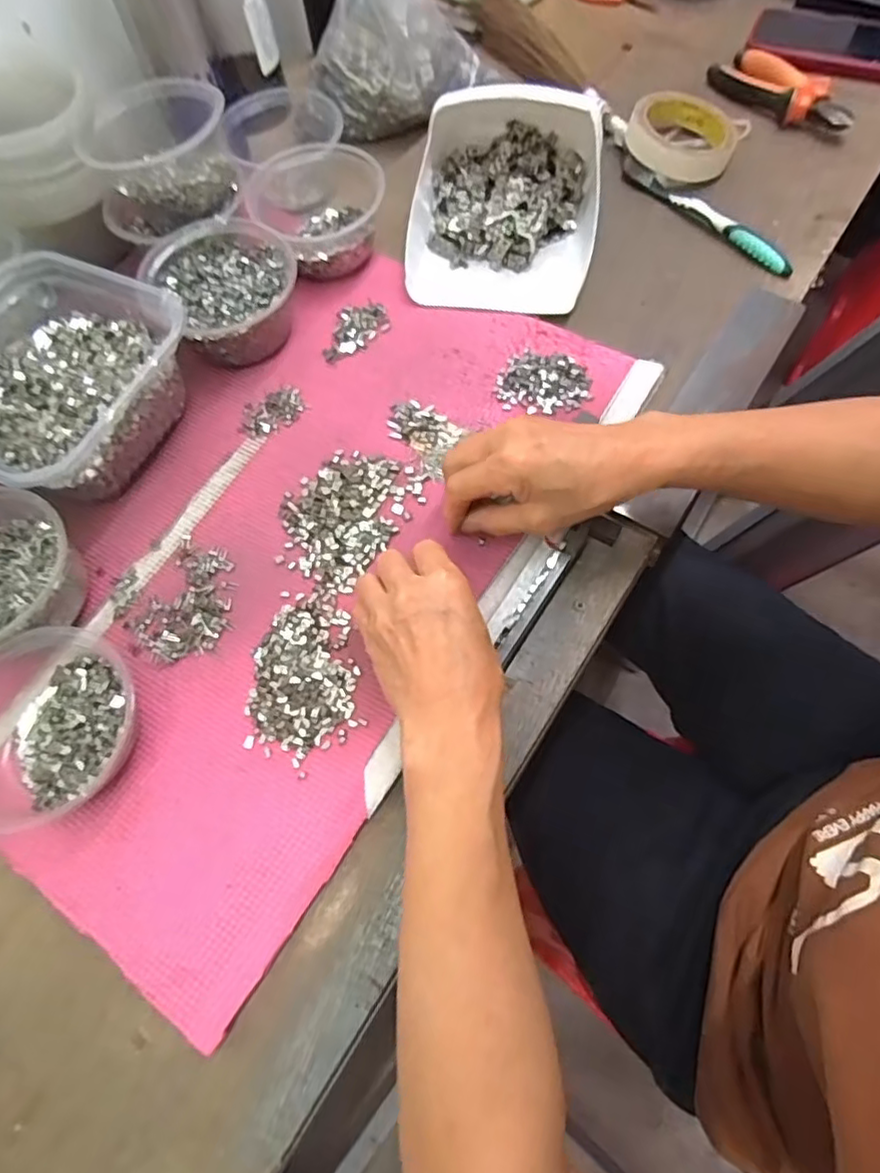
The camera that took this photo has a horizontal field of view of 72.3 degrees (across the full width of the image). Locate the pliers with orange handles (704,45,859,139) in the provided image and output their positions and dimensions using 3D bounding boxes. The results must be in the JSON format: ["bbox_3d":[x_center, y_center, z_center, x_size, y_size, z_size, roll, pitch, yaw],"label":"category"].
[{"bbox_3d":[0.335,-0.484,0.586,0.067,0.015,0.147,-39,69,-12],"label":"pliers with orange handles"}]

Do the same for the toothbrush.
[{"bbox_3d":[0.233,-0.332,0.533,0.018,0.017,0.188,-38,68,-12],"label":"toothbrush"}]

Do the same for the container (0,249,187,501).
[{"bbox_3d":[-0.303,-0.154,0.452,0.201,0.072,0.173,22,71,11],"label":"container"}]

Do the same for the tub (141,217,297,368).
[{"bbox_3d":[-0.167,-0.235,0.487,0.101,0.057,0.108,-2,66,4],"label":"tub"}]

